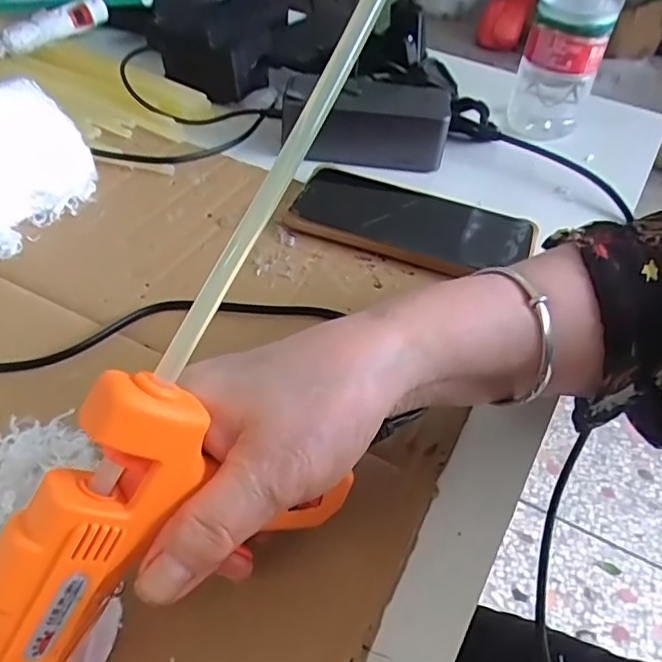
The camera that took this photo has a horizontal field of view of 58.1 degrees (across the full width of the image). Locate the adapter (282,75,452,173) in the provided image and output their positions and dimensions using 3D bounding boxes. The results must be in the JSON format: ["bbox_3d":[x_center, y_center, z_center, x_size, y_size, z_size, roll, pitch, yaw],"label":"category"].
[{"bbox_3d":[0.034,-0.169,0.472,0.118,0.045,0.066,10,47,5],"label":"adapter"}]

